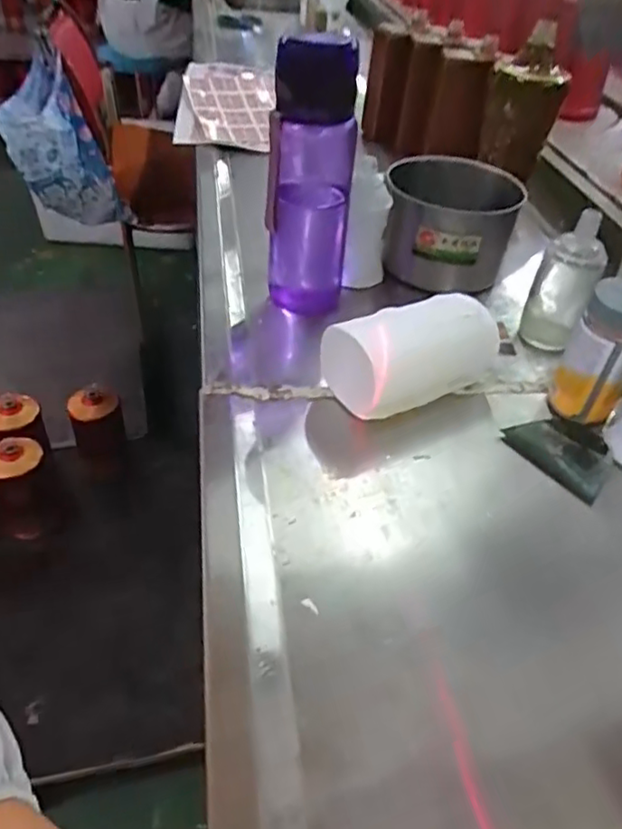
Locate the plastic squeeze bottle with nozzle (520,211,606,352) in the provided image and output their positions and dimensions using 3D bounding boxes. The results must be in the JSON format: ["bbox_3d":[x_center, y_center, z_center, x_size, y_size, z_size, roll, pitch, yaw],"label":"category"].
[{"bbox_3d":[0.233,-0.124,0.602,0.055,0.118,0.061,17,44,16],"label":"plastic squeeze bottle with nozzle"}]

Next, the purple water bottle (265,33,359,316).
[{"bbox_3d":[-0.002,-0.206,0.585,0.076,0.233,0.064,3,41,1],"label":"purple water bottle"}]

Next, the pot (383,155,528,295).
[{"bbox_3d":[0.145,-0.198,0.689,0.132,0.088,0.122,5,42,3],"label":"pot"}]

